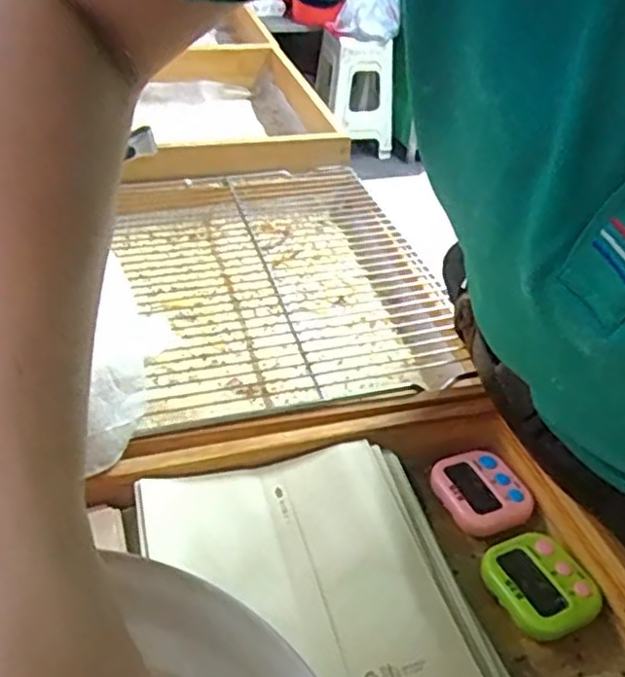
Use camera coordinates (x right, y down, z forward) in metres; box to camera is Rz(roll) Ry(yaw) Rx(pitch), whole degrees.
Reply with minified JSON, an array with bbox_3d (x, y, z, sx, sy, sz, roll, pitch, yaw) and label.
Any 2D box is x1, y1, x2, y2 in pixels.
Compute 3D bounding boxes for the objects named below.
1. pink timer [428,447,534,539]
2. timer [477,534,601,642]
[{"bbox_3d":[0.118,0.107,0.481,0.057,0.018,0.059,-15,41,-23],"label":"pink timer"},{"bbox_3d":[0.143,0.155,0.427,0.056,0.024,0.063,-11,40,-19],"label":"timer"}]

